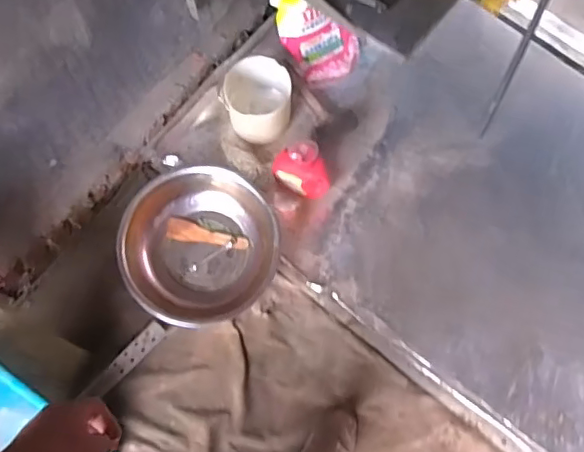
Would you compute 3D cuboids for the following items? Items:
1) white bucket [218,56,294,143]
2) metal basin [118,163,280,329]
[{"bbox_3d":[-0.087,-0.315,1.382,0.168,0.134,0.177,1,73,-2],"label":"white bucket"},{"bbox_3d":[-0.216,0.051,1.325,0.357,0.122,0.351,1,73,-2],"label":"metal basin"}]

